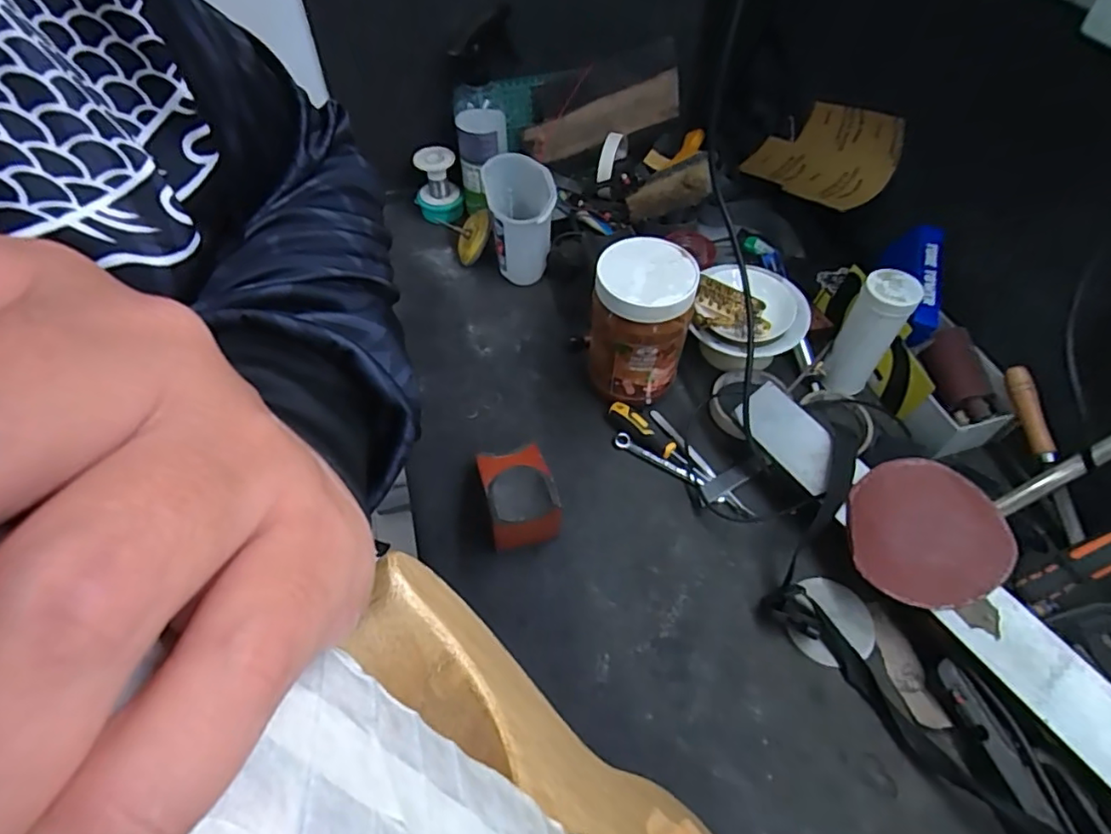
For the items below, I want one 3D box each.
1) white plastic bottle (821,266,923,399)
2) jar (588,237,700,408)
[{"bbox_3d":[0.315,-0.082,0.588,0.049,0.132,0.045,31,60,20],"label":"white plastic bottle"},{"bbox_3d":[0.083,-0.085,0.588,0.090,0.161,0.084,0,54,0],"label":"jar"}]

